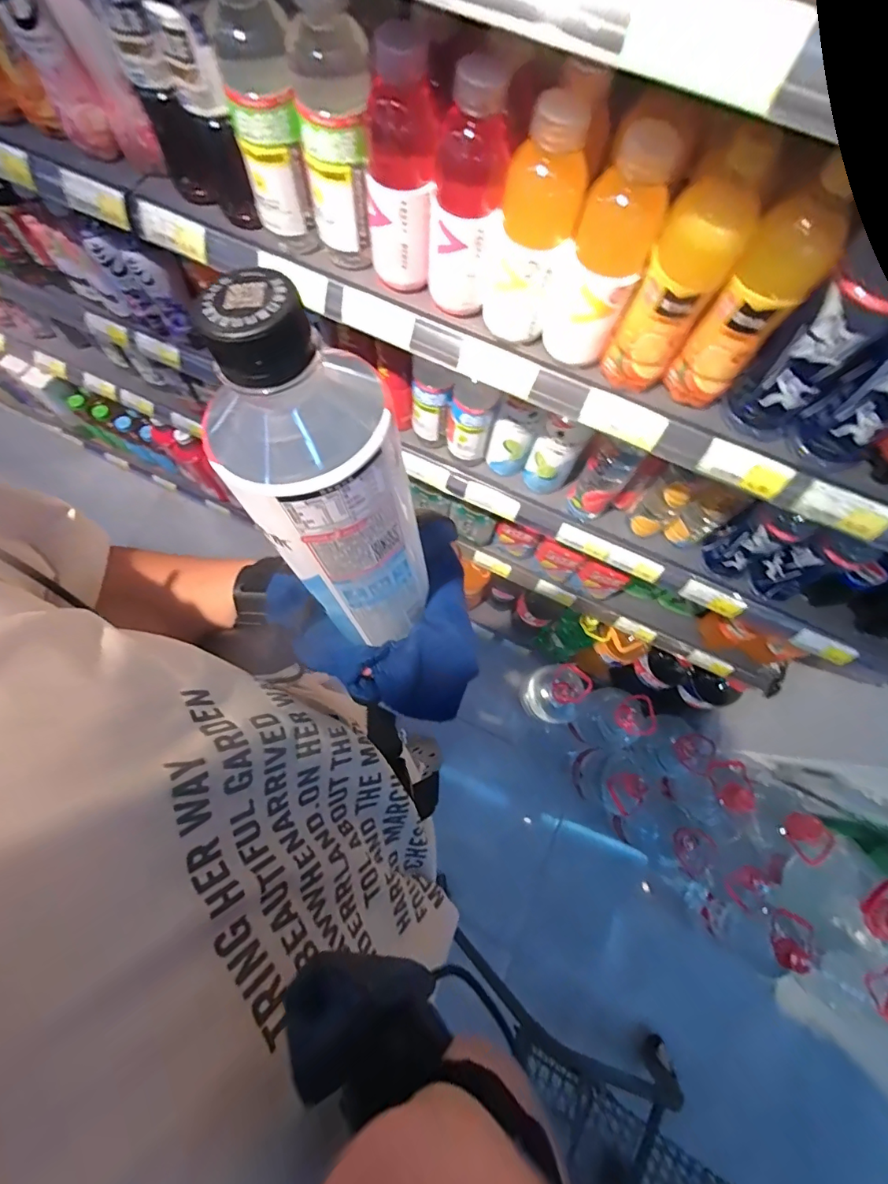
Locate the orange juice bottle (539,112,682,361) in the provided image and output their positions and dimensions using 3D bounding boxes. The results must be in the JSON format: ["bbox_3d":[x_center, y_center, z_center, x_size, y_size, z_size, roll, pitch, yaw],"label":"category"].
[{"bbox_3d":[0.140,-0.295,0.425,0.074,0.185,0.063,25,76,5],"label":"orange juice bottle"}]

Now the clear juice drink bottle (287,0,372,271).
[{"bbox_3d":[-0.099,-0.413,0.444,0.071,0.203,0.061,-6,75,-3],"label":"clear juice drink bottle"}]

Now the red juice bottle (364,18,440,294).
[{"bbox_3d":[-0.040,-0.374,0.446,0.068,0.184,0.058,-2,75,-2],"label":"red juice bottle"}]

